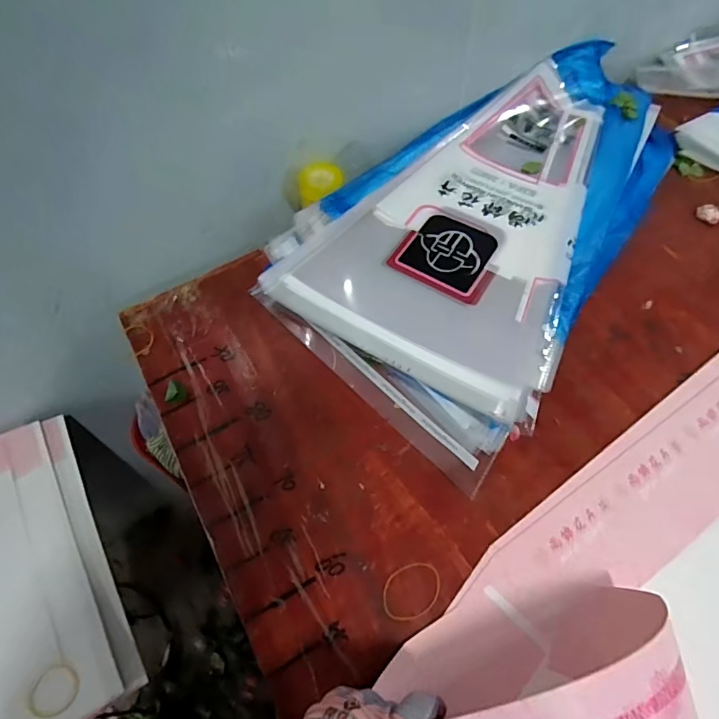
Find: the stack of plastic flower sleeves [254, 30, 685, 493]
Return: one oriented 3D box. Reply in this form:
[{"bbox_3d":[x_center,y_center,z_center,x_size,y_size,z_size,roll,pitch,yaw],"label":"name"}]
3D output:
[{"bbox_3d":[0.203,-0.214,0.659,0.375,0.072,0.712,36,66,19],"label":"stack of plastic flower sleeves"}]

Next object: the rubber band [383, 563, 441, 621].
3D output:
[{"bbox_3d":[0.051,0.224,0.448,0.059,0.004,0.046,-14,61,-5],"label":"rubber band"}]

